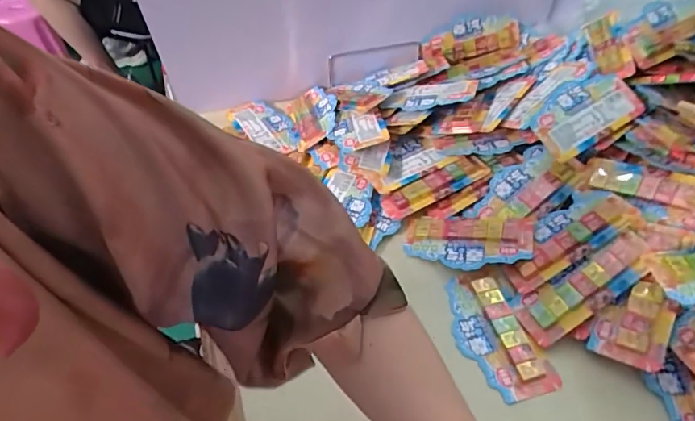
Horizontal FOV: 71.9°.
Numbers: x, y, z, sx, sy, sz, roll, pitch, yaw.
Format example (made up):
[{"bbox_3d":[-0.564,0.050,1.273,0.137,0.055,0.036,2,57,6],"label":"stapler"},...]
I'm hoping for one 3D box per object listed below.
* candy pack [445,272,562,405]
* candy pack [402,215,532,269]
[{"bbox_3d":[0.152,0.127,0.500,0.074,0.013,0.143,-16,50,-10],"label":"candy pack"},{"bbox_3d":[0.140,0.035,0.564,0.143,0.014,0.069,0,48,20],"label":"candy pack"}]

